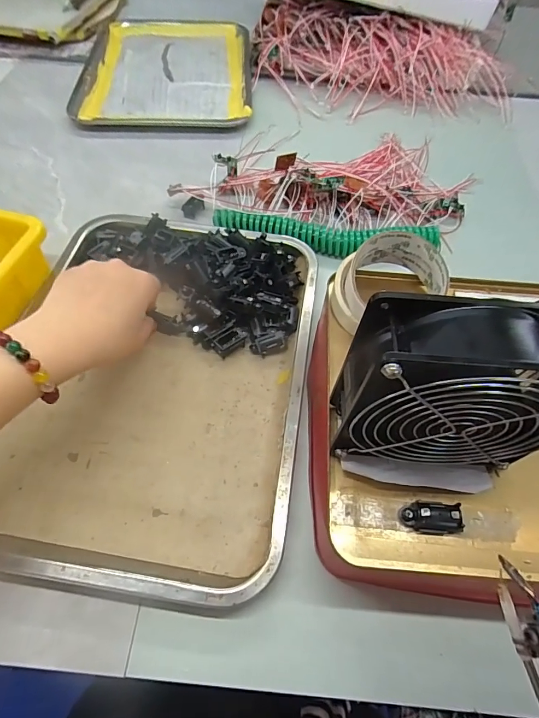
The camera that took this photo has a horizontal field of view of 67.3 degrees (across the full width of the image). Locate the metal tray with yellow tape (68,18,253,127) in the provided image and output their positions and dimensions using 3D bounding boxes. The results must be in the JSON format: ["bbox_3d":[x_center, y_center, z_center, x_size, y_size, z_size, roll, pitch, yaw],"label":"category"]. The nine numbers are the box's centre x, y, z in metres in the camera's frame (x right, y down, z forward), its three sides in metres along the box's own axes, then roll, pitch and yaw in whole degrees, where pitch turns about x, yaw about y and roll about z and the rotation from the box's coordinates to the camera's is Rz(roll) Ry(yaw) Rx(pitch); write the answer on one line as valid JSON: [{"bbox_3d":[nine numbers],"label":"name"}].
[{"bbox_3d":[-0.160,-0.473,0.658,0.254,0.021,0.339,-1,58,-3],"label":"metal tray with yellow tape"}]

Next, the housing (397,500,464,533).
[{"bbox_3d":[0.098,0.095,0.246,0.034,0.014,0.018,4,58,1],"label":"housing"}]

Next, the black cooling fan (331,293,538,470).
[{"bbox_3d":[0.103,0.024,0.229,0.120,0.122,0.052,2,58,0],"label":"black cooling fan"}]

